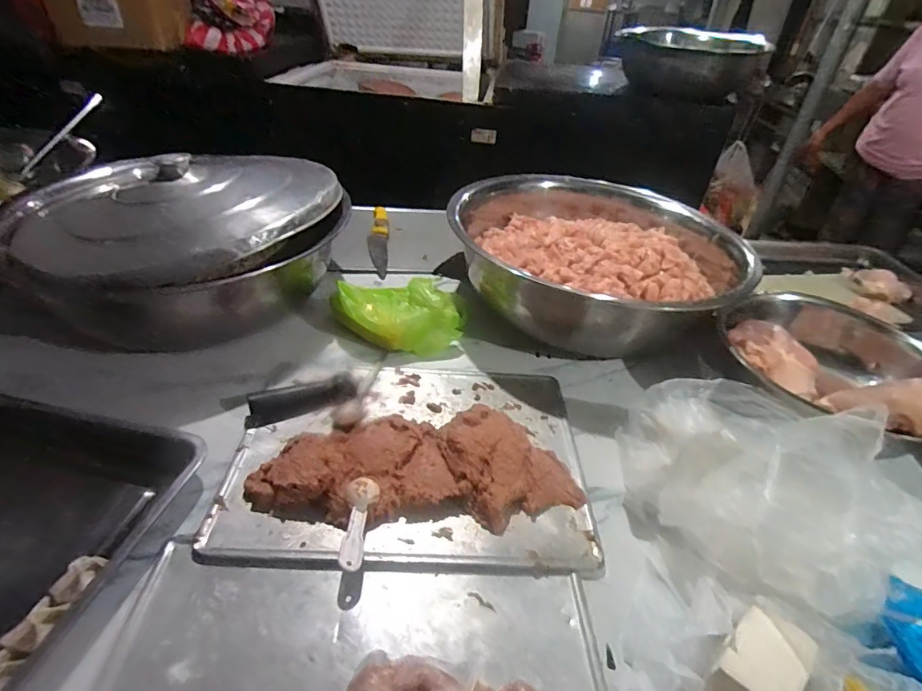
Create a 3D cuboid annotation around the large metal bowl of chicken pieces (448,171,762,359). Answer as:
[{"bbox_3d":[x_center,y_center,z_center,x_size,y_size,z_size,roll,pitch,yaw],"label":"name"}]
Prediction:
[{"bbox_3d":[0.252,-0.206,0.985,0.524,0.168,0.543,2,36,-5],"label":"large metal bowl of chicken pieces"}]

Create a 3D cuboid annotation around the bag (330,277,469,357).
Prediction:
[{"bbox_3d":[-0.105,-0.062,0.847,0.219,0.080,0.123,9,37,5],"label":"bag"}]

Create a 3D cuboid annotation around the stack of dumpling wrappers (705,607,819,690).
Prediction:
[{"bbox_3d":[0.266,0.288,0.427,0.068,0.055,0.092,29,42,29],"label":"stack of dumpling wrappers"}]

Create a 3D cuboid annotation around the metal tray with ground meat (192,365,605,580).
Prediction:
[{"bbox_3d":[-0.066,0.126,0.651,0.453,0.078,0.341,3,36,-3],"label":"metal tray with ground meat"}]

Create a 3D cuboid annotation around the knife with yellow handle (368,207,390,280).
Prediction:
[{"bbox_3d":[-0.192,-0.252,1.129,0.047,0.028,0.296,-1,36,-9],"label":"knife with yellow handle"}]

